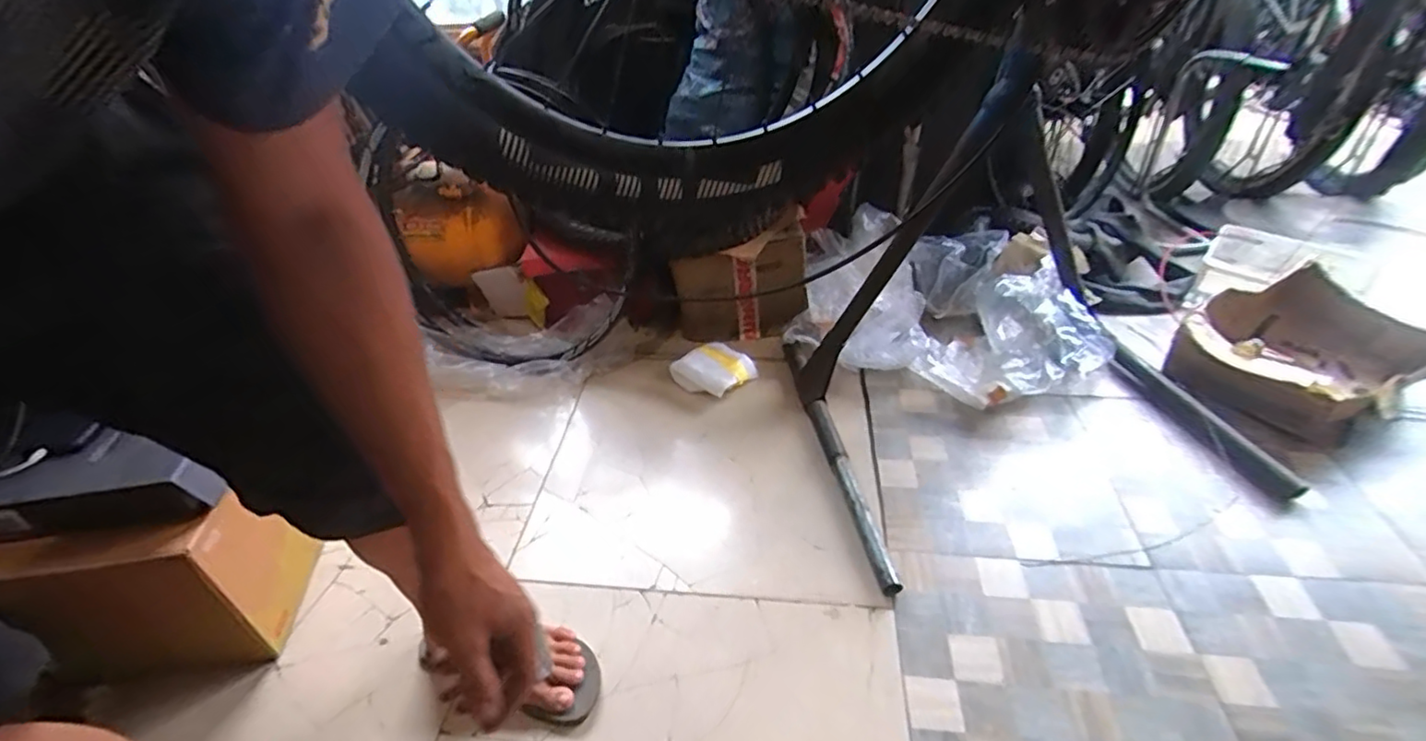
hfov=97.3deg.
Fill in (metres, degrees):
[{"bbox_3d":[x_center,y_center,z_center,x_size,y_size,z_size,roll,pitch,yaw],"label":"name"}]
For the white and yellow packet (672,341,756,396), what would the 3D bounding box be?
[{"bbox_3d":[0.004,-0.008,1.340,0.144,0.045,0.142,28,49,31],"label":"white and yellow packet"}]

